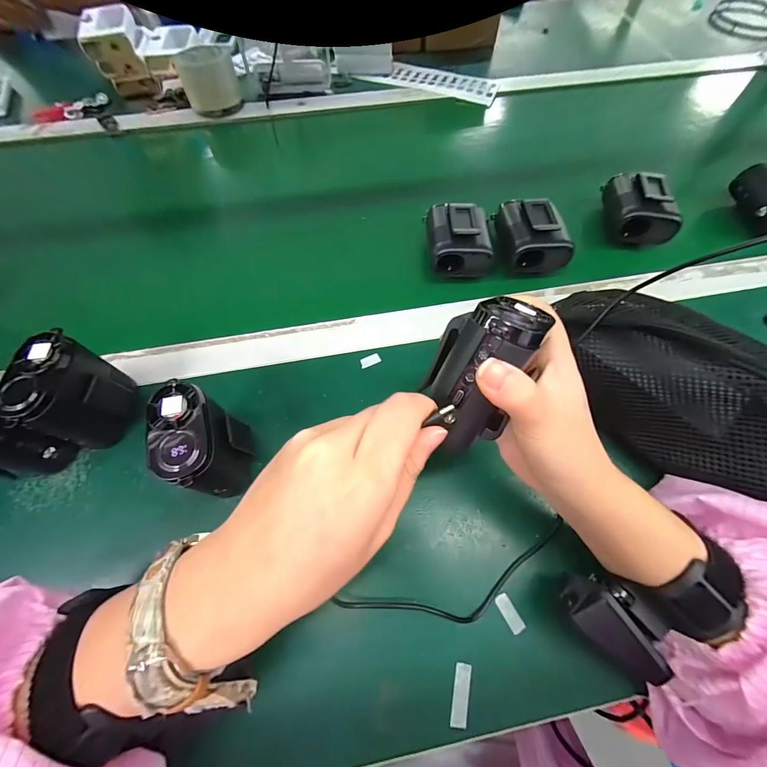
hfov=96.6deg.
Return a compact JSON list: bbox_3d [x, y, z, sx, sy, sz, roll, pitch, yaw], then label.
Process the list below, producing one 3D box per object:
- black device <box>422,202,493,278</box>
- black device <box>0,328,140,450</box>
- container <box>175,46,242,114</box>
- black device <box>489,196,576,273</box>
[{"bbox_3d":[0.081,-0.160,0.376,0.065,0.049,0.088,1,64,0],"label":"black device"},{"bbox_3d":[-0.243,0.010,0.272,0.036,0.080,0.068,11,65,5],"label":"black device"},{"bbox_3d":[-0.266,-0.469,0.532,0.078,0.062,0.085,-20,66,-10],"label":"container"},{"bbox_3d":[0.162,-0.165,0.380,0.066,0.050,0.085,-2,64,-1],"label":"black device"}]

